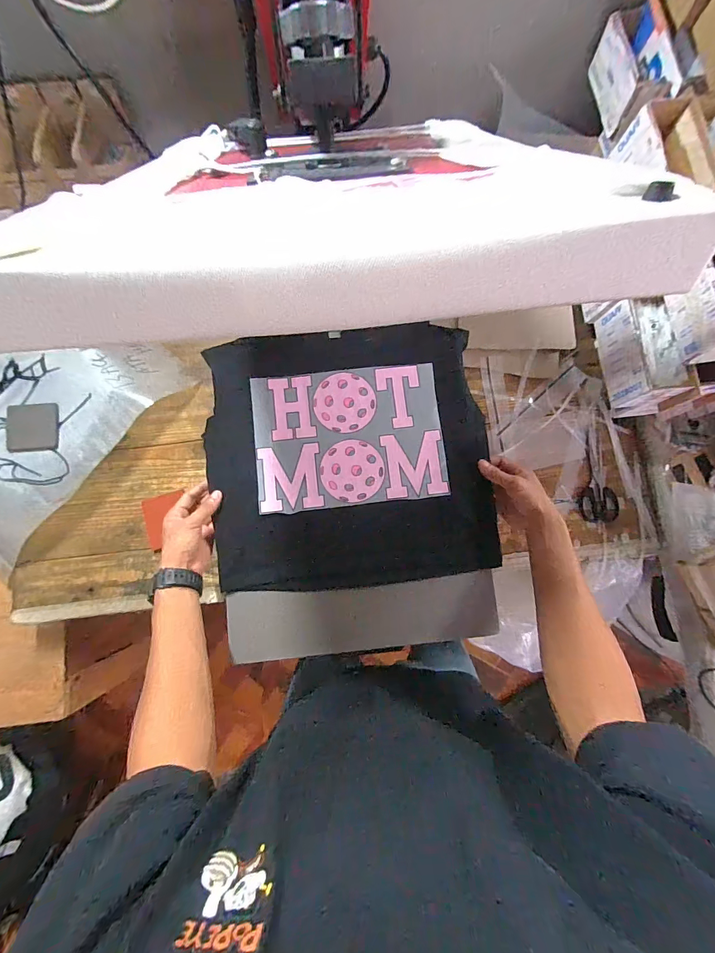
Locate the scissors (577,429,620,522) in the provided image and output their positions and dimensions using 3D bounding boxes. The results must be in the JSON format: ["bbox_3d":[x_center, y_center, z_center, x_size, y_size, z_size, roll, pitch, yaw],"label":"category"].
[{"bbox_3d":[0.435,0.000,0.685,0.071,0.009,0.171,-9,82,-4],"label":"scissors"}]

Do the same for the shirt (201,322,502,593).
[{"bbox_3d":[-0.013,-0.035,0.552,0.407,0.025,0.377,-3,81,-3],"label":"shirt"}]

